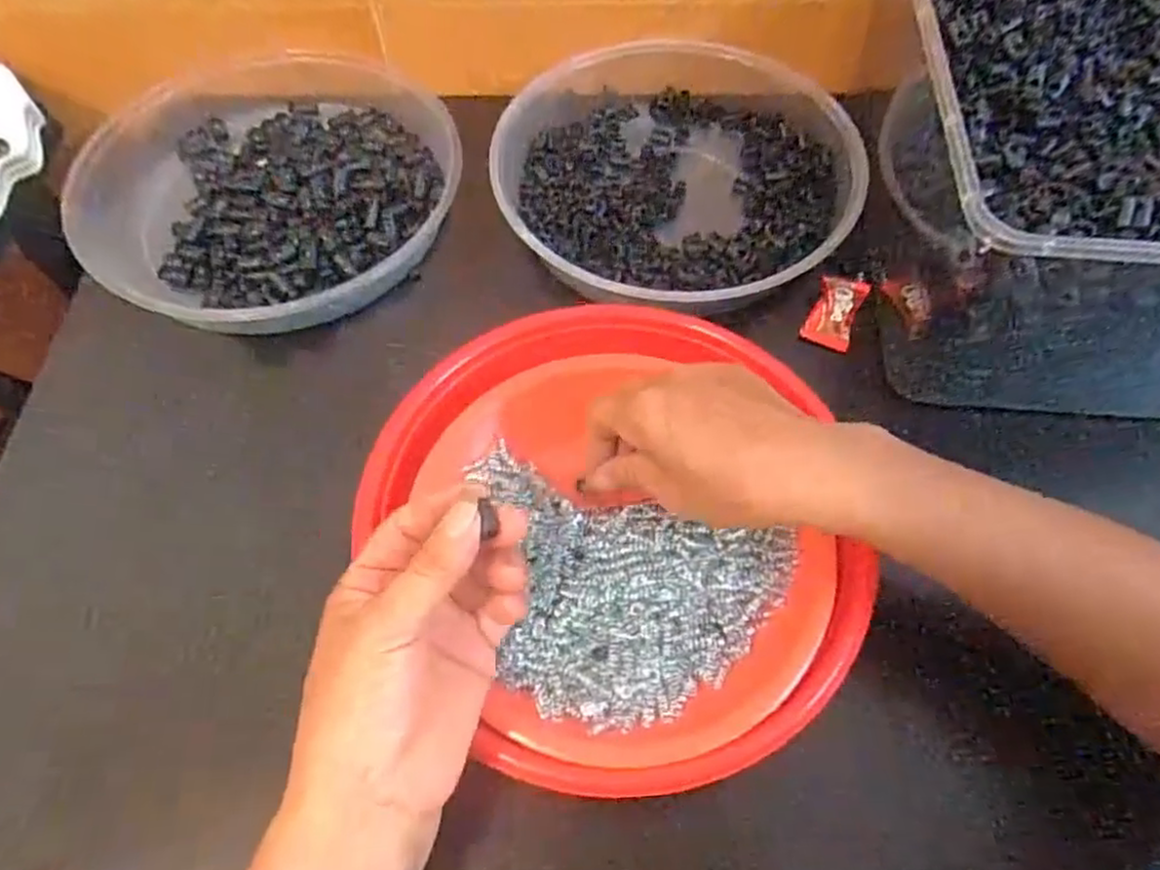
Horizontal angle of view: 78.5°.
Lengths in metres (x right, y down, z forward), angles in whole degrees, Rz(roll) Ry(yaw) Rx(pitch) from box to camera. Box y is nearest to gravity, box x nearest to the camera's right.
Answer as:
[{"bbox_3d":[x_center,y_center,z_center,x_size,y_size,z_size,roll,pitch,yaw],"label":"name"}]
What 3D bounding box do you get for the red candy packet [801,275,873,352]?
[{"bbox_3d":[0.151,-0.073,0.419,0.028,0.007,0.047,20,71,27],"label":"red candy packet"}]

